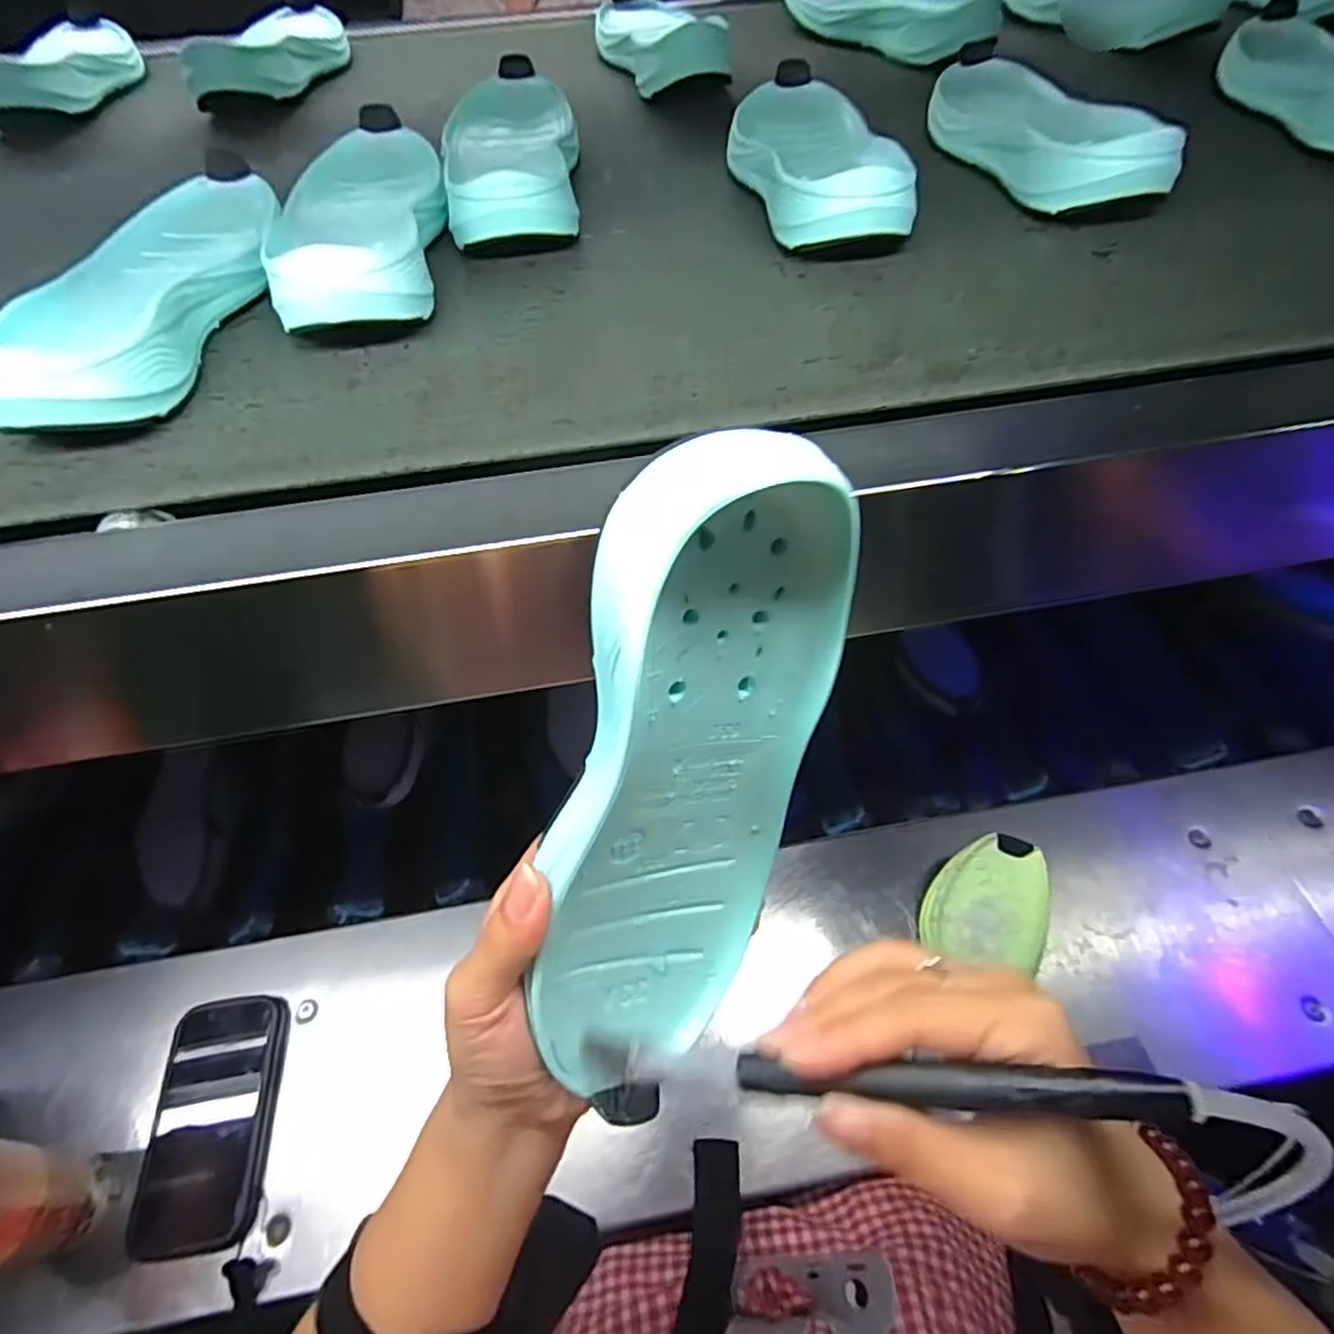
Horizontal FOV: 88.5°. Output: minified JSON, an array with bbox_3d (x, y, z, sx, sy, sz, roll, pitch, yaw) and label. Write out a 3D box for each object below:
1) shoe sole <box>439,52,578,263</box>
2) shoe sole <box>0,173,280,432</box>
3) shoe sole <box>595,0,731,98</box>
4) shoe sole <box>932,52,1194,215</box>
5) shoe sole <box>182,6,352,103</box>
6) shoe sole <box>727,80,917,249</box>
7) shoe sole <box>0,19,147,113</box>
[{"bbox_3d":[-0.102,-0.339,0.452,0.084,0.036,0.223,-7,54,-3],"label":"shoe sole"},{"bbox_3d":[-0.267,-0.192,0.353,0.087,0.035,0.219,-2,54,1],"label":"shoe sole"},{"bbox_3d":[-0.015,-0.547,0.590,0.088,0.041,0.210,-13,55,-7],"label":"shoe sole"},{"bbox_3d":[0.234,-0.353,0.444,0.092,0.040,0.224,-7,54,-3],"label":"shoe sole"},{"bbox_3d":[-0.336,-0.543,0.597,0.084,0.041,0.224,-2,54,1],"label":"shoe sole"},{"bbox_3d":[0.089,-0.329,0.434,0.097,0.039,0.230,-3,54,0],"label":"shoe sole"},{"bbox_3d":[-0.526,-0.532,0.598,0.095,0.041,0.216,-12,55,-6],"label":"shoe sole"}]

